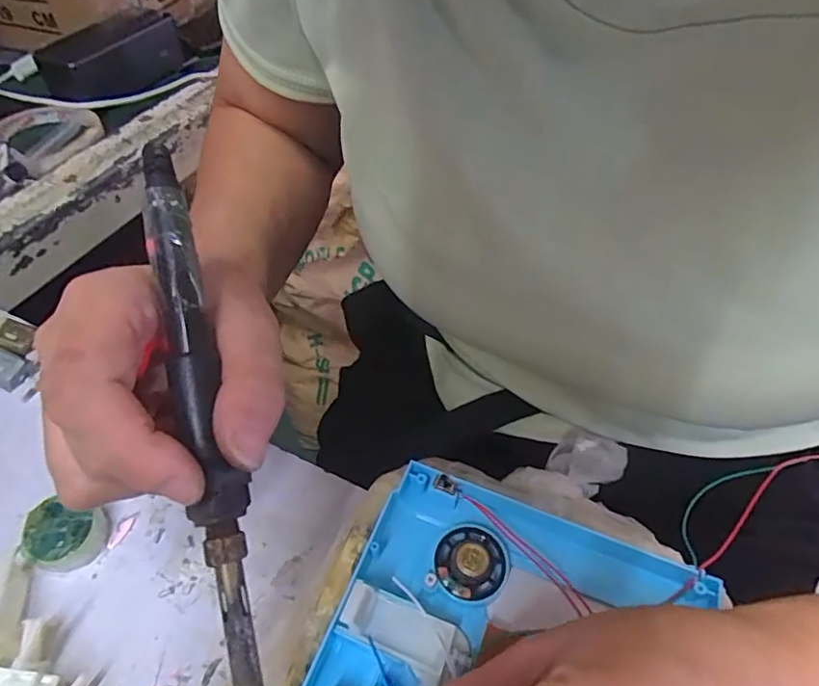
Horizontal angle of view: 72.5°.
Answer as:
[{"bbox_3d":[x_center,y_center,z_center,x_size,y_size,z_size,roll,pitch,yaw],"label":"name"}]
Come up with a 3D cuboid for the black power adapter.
[{"bbox_3d":[-0.283,-0.275,0.541,0.050,0.046,0.145,25,53,19],"label":"black power adapter"}]

